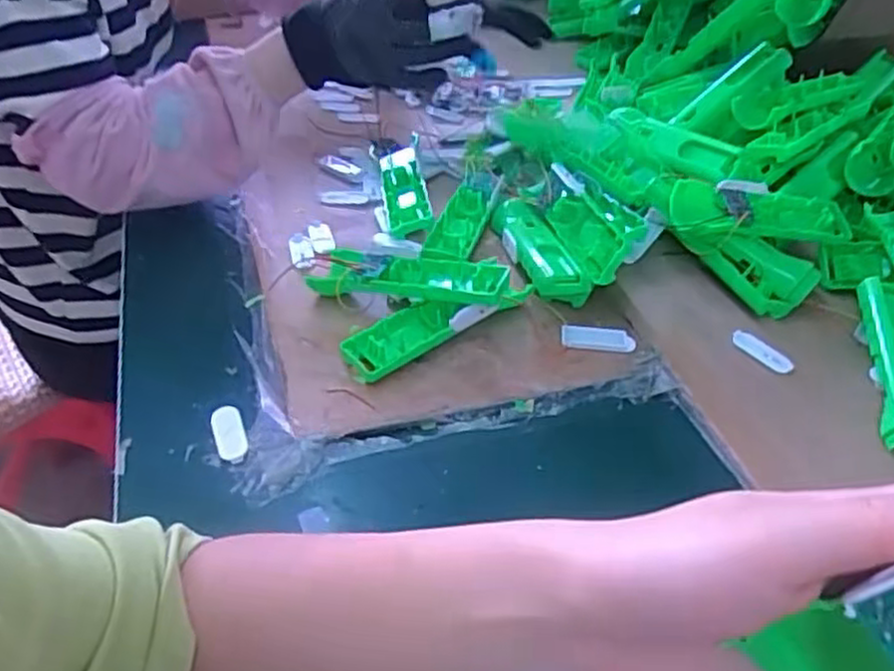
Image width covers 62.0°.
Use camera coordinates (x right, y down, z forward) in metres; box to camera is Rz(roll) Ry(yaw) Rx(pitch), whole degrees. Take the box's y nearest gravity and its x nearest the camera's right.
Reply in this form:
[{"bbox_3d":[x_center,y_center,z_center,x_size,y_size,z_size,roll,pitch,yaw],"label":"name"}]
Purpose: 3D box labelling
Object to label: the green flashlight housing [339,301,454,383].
[{"bbox_3d":[-0.037,0.001,0.567,0.086,0.018,0.041,-24,47,-27],"label":"green flashlight housing"}]

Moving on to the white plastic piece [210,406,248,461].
[{"bbox_3d":[-0.151,0.067,0.514,0.021,0.008,0.044,-13,43,-17],"label":"white plastic piece"}]

